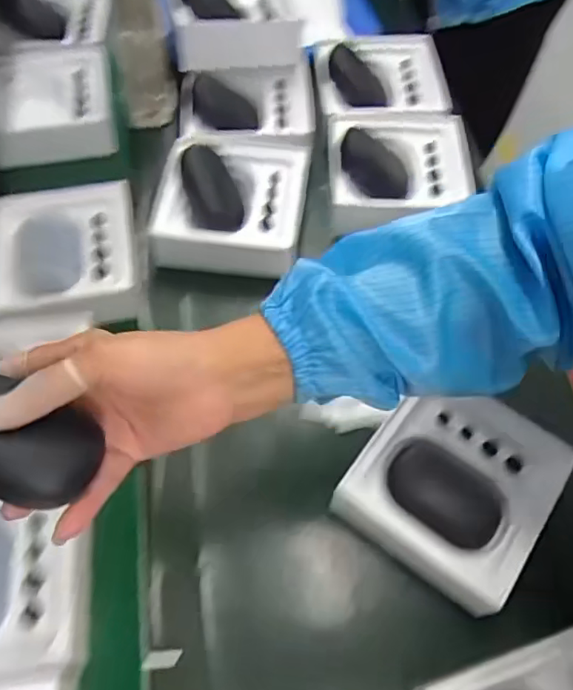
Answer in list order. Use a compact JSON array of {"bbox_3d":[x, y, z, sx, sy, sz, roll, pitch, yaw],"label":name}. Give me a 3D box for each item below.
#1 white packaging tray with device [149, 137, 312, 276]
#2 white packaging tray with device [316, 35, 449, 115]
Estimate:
[{"bbox_3d":[-0.054,-0.147,0.583,0.136,0.055,0.143,5,60,6],"label":"white packaging tray with device"},{"bbox_3d":[0.109,-0.309,0.676,0.147,0.048,0.143,-2,59,2],"label":"white packaging tray with device"}]

